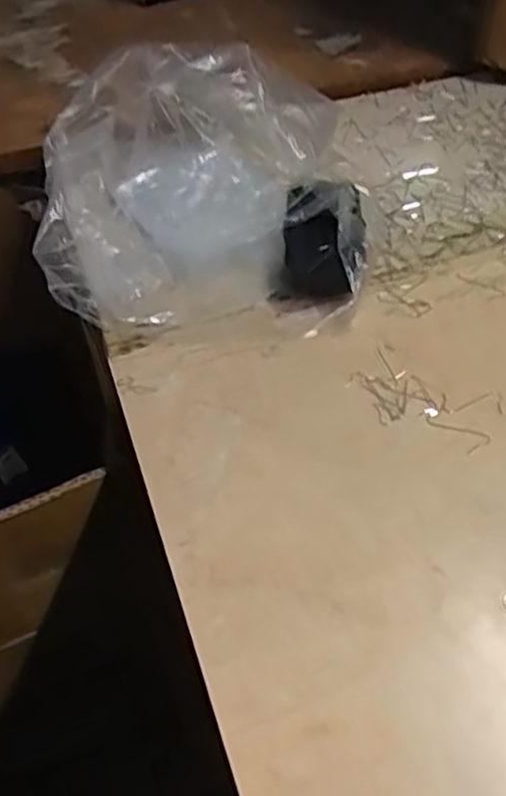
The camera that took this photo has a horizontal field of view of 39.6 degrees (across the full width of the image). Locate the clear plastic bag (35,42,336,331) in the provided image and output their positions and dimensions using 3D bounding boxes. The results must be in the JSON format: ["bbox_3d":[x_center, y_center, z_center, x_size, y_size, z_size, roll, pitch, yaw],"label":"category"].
[{"bbox_3d":[-0.044,-0.167,0.511,0.192,0.095,0.248,-2,48,2],"label":"clear plastic bag"}]

